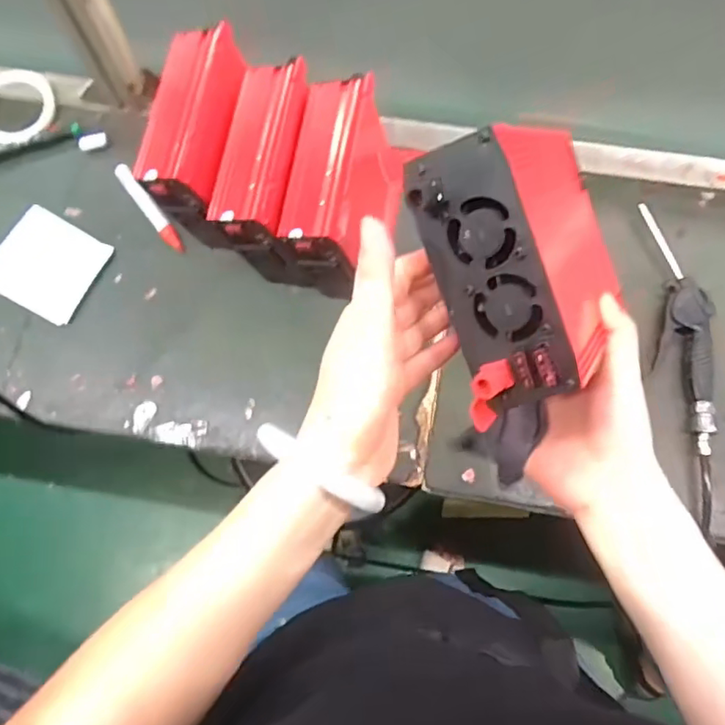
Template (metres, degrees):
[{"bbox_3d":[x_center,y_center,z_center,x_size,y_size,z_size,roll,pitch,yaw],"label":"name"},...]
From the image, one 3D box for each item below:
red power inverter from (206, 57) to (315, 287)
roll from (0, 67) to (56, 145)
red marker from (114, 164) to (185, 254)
[{"bbox_3d":[-0.096,-0.191,0.606,0.074,0.135,0.175,7,76,3],"label":"red power inverter"},{"bbox_3d":[-0.430,-0.317,0.718,0.095,0.017,0.103,0,75,1],"label":"roll"},{"bbox_3d":[-0.253,-0.183,0.683,0.018,0.015,0.129,-37,78,-8],"label":"red marker"}]

